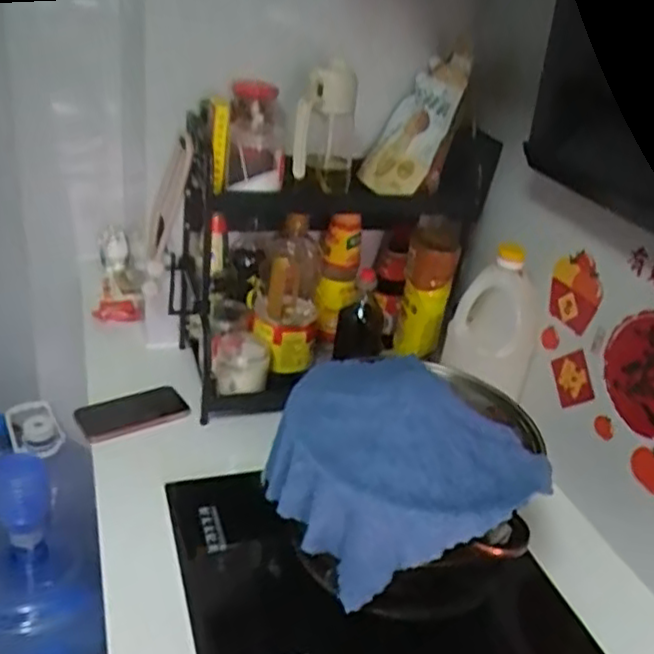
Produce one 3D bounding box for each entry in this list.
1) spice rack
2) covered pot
[{"bbox_3d":[0.013,-0.146,1.034,0.426,0.437,0.219,-5,31,-21],"label":"spice rack"},{"bbox_3d":[0.074,0.166,0.704,0.252,0.181,0.209,15,29,14],"label":"covered pot"}]

